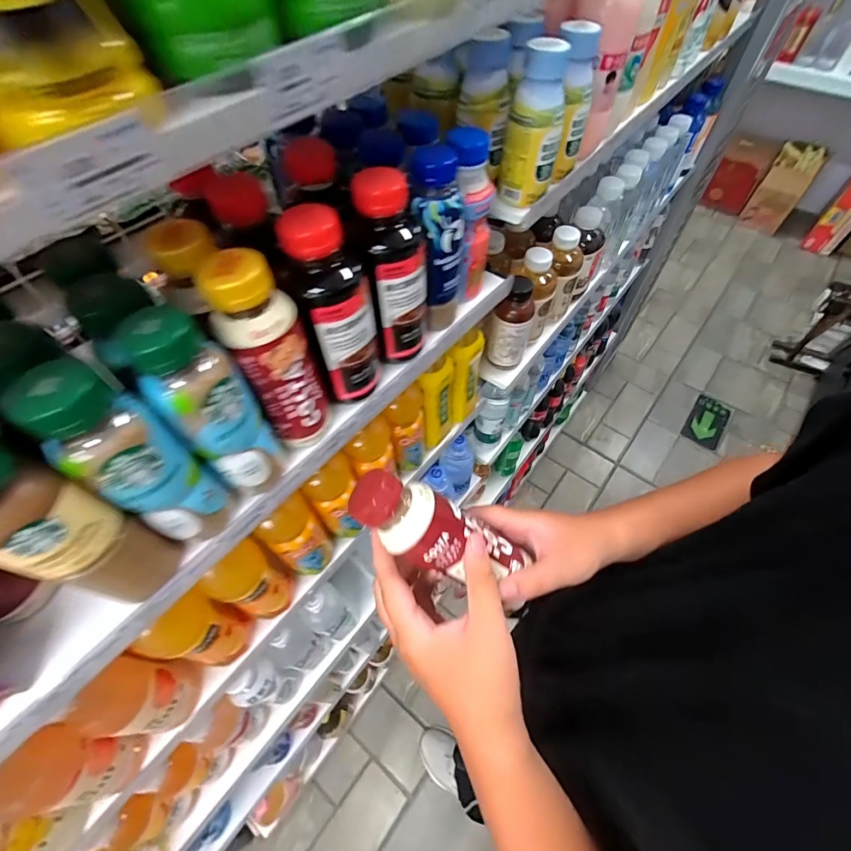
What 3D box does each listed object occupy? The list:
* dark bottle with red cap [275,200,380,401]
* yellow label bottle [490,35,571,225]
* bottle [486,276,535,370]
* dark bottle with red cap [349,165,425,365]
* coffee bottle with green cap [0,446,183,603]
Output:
[{"bbox_3d":[-0.071,-0.091,0.340,0.060,0.161,0.060,-10,57,-5],"label":"dark bottle with red cap"},{"bbox_3d":[0.108,-0.288,0.412,0.057,0.136,0.056,17,59,12],"label":"yellow label bottle"},{"bbox_3d":[0.133,-0.155,0.631,0.063,0.150,0.058,11,58,8],"label":"bottle"},{"bbox_3d":[-0.027,-0.131,0.365,0.055,0.161,0.051,-6,57,-3],"label":"dark bottle with red cap"},{"bbox_3d":[-0.214,0.066,0.243,0.047,0.161,0.055,12,58,9],"label":"coffee bottle with green cap"}]

